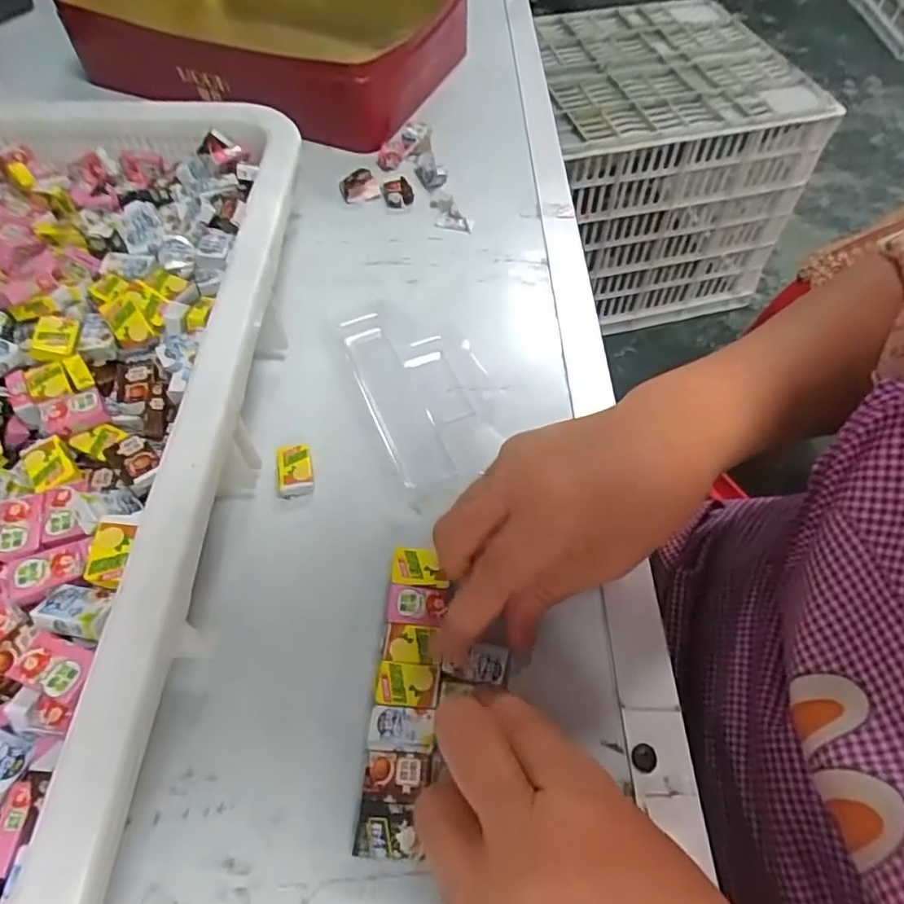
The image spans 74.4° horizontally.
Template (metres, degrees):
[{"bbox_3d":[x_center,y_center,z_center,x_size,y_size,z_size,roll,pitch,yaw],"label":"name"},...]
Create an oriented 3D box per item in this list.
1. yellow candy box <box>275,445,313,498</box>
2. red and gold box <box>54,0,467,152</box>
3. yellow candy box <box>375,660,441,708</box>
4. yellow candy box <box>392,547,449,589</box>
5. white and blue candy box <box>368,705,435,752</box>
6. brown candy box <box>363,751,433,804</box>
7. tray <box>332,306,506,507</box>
[{"bbox_3d":[-0.081,0.008,0.304,0.019,0.009,0.030,-10,56,-6],"label":"yellow candy box"},{"bbox_3d":[-0.139,-0.372,0.516,0.279,0.079,0.245,20,58,13],"label":"red and gold box"},{"bbox_3d":[-0.018,0.094,0.243,0.025,0.004,0.017,4,56,3],"label":"yellow candy box"},{"bbox_3d":[-0.014,0.051,0.267,0.024,0.004,0.017,0,56,1],"label":"yellow candy box"},{"bbox_3d":[-0.020,0.108,0.233,0.025,0.004,0.016,3,56,2],"label":"white and blue candy box"},{"bbox_3d":[-0.021,0.122,0.224,0.025,0.004,0.017,2,56,2],"label":"brown candy box"},{"bbox_3d":[-0.014,-0.036,0.336,0.077,0.011,0.132,-21,58,-13],"label":"tray"}]

